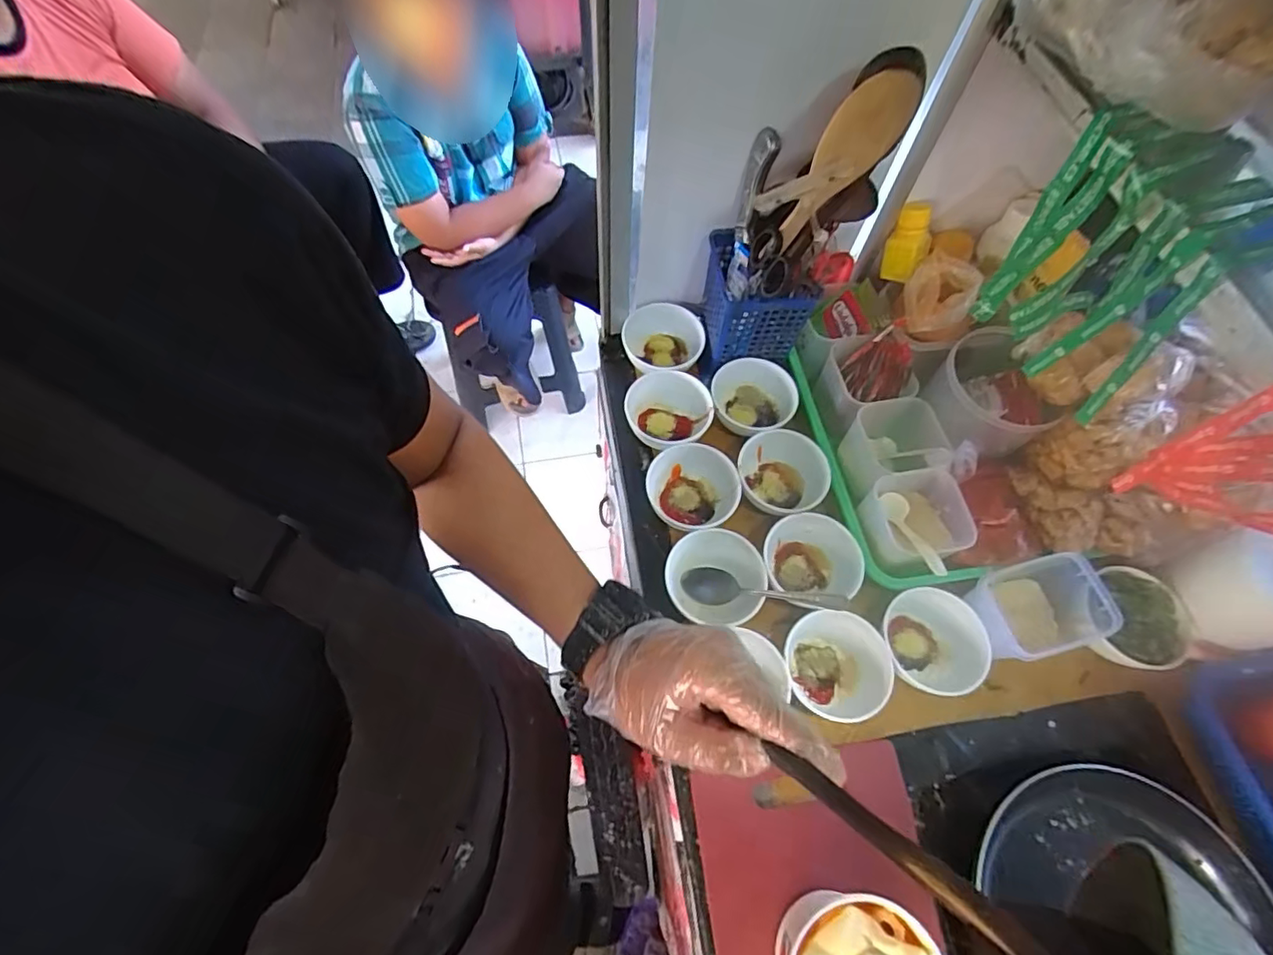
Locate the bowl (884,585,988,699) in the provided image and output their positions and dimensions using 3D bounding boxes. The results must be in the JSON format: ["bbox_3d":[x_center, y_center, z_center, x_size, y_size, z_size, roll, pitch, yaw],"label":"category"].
[{"bbox_3d":[0.268,0.150,0.524,0.081,0.047,0.088,1,63,-1],"label":"bowl"}]

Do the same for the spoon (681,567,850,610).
[{"bbox_3d":[0.113,0.103,0.525,0.152,0.022,0.035,-2,58,35],"label":"spoon"}]

